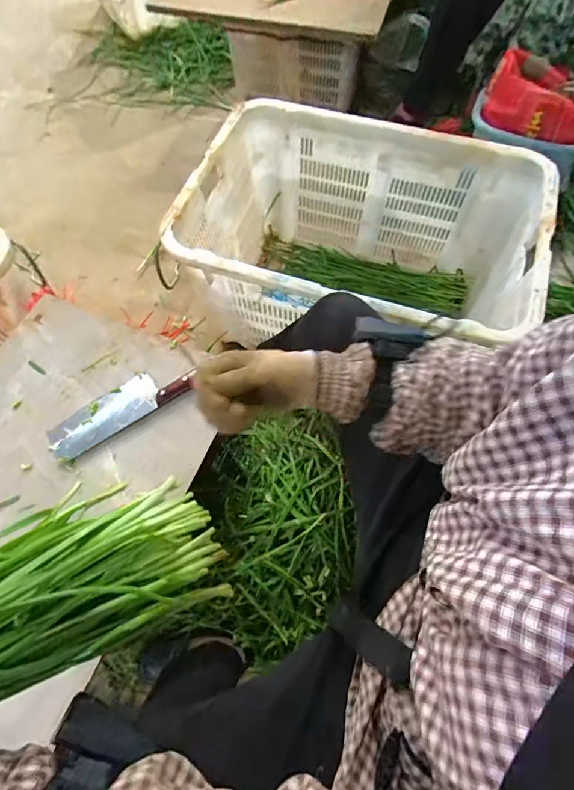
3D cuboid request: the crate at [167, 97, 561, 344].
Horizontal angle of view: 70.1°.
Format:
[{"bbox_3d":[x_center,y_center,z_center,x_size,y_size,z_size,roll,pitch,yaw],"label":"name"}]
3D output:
[{"bbox_3d":[0.155,-0.298,0.925,0.660,0.367,0.475,17,67,10],"label":"crate"}]

